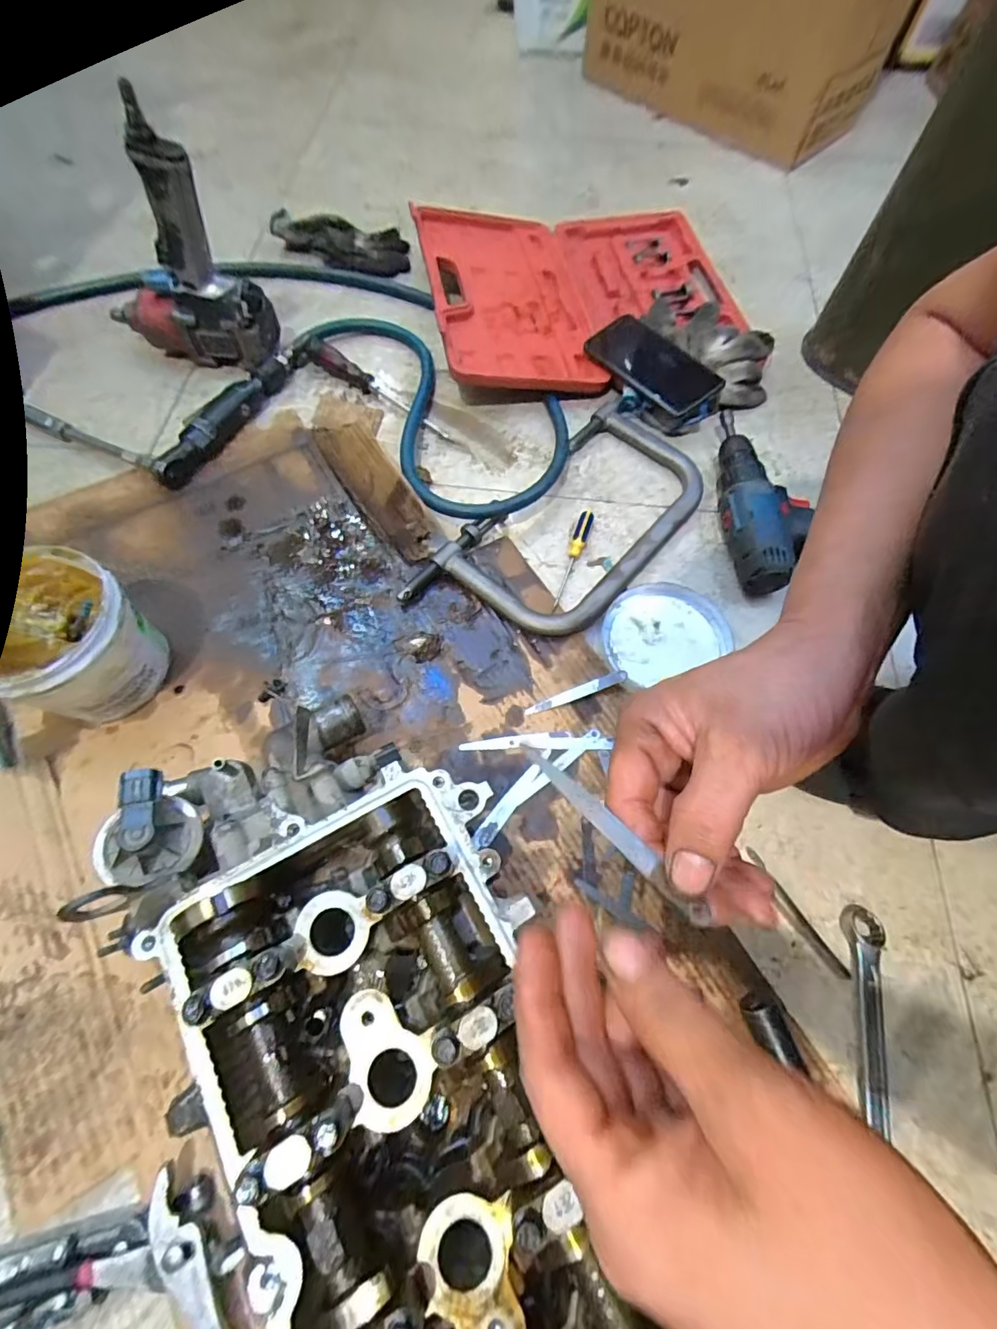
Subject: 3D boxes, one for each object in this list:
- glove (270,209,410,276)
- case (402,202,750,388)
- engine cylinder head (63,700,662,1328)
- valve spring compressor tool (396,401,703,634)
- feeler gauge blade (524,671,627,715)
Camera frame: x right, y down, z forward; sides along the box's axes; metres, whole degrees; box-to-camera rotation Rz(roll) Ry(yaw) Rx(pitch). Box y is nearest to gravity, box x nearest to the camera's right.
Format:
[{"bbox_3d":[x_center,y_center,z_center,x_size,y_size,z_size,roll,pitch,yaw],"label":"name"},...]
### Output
[{"bbox_3d":[-0.223,-0.590,0.723,0.194,0.043,0.075,8,67,2],"label":"glove"},{"bbox_3d":[0.114,-0.497,0.676,0.406,0.060,0.337,-11,67,-5],"label":"case"},{"bbox_3d":[-0.057,0.218,0.274,0.208,0.122,0.459,-29,70,-13],"label":"engine cylinder head"},{"bbox_3d":[0.082,-0.147,0.547,0.166,0.040,0.335,37,71,14],"label":"valve spring compressor tool"},{"bbox_3d":[0.070,0.026,0.473,0.096,0.004,0.010,-21,83,0],"label":"feeler gauge blade"}]

